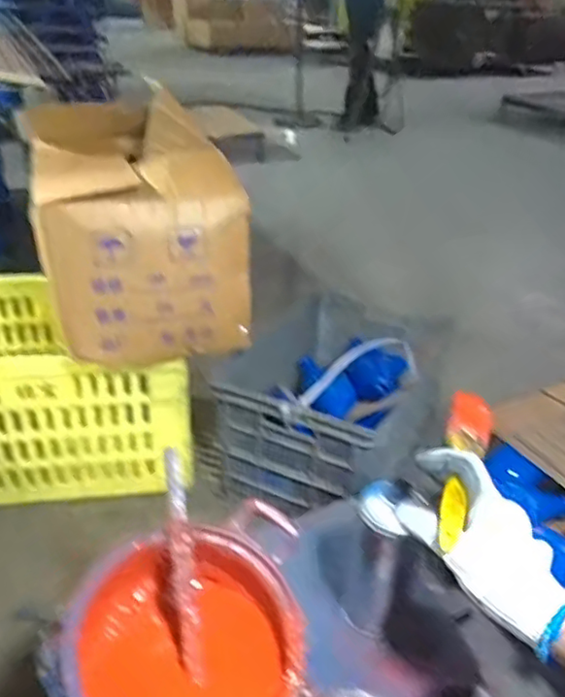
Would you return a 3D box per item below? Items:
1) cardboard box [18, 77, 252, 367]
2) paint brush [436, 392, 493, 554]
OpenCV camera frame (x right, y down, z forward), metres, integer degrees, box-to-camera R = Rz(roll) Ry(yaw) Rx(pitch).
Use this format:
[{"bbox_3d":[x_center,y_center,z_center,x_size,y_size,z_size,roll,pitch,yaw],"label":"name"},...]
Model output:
[{"bbox_3d":[-0.255,-0.209,1.072,0.326,0.305,0.416,-13,34,-25],"label":"cardboard box"},{"bbox_3d":[0.155,0.096,0.535,0.038,0.018,0.163,14,40,17],"label":"paint brush"}]

